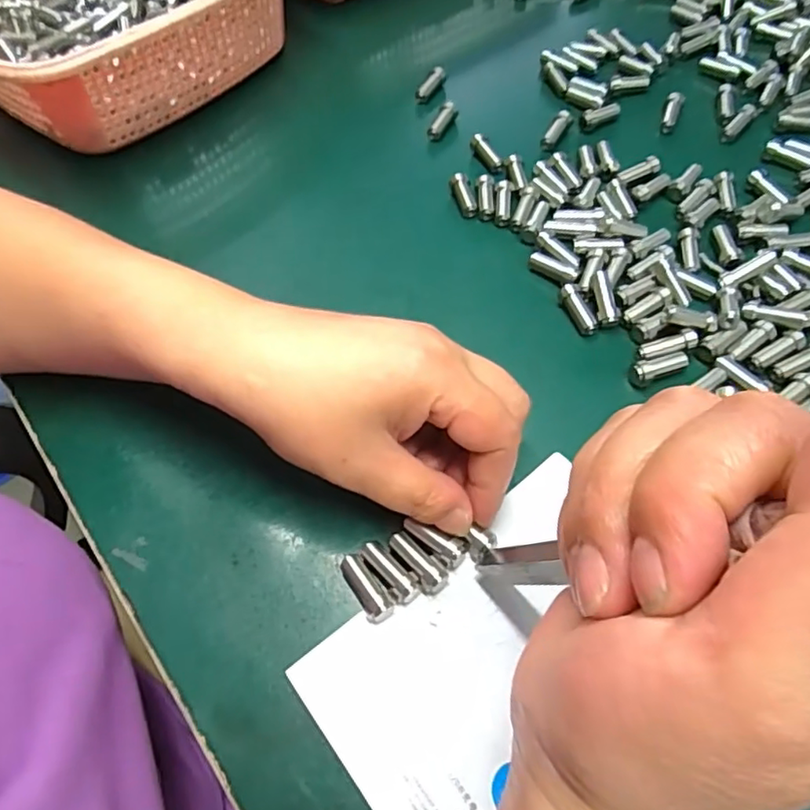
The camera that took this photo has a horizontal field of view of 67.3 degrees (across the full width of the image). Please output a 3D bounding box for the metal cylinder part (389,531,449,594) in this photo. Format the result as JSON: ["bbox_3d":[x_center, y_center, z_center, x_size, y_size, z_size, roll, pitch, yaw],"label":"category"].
[{"bbox_3d":[0.004,0.062,0.238,0.010,0.009,0.027,-40,66,-19],"label":"metal cylinder part"}]

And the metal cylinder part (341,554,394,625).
[{"bbox_3d":[-0.015,0.070,0.234,0.010,0.010,0.027,-31,63,-14],"label":"metal cylinder part"}]

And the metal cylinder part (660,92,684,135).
[{"bbox_3d":[0.164,-0.180,0.375,0.010,0.009,0.030,21,63,15],"label":"metal cylinder part"}]

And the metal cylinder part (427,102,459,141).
[{"bbox_3d":[0.024,-0.178,0.381,0.008,0.008,0.029,25,64,17],"label":"metal cylinder part"}]

